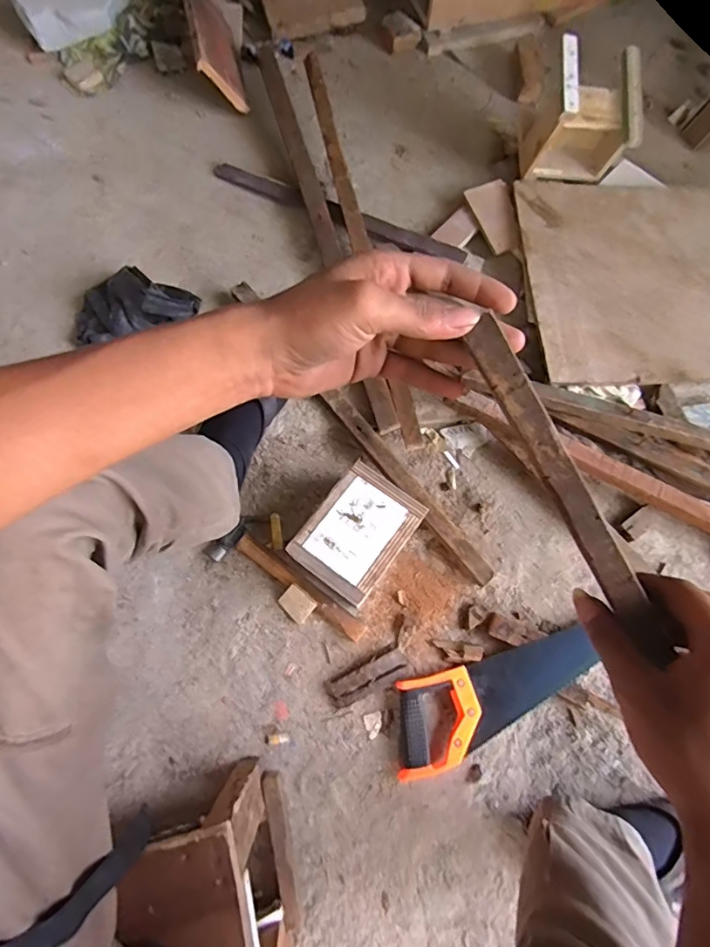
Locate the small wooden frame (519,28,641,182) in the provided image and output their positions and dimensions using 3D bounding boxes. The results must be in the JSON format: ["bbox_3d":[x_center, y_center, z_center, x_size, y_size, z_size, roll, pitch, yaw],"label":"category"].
[{"bbox_3d":[0.374,-0.581,0.841,0.160,0.150,0.133,8,73,0],"label":"small wooden frame"}]

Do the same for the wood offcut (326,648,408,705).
[{"bbox_3d":[0.019,0.283,0.714,0.111,0.018,0.032,-26,77,-7],"label":"wood offcut"}]

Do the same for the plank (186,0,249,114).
[{"bbox_3d":[-0.306,-1.000,0.969,0.020,0.123,0.695,-21,74,28],"label":"plank"}]

